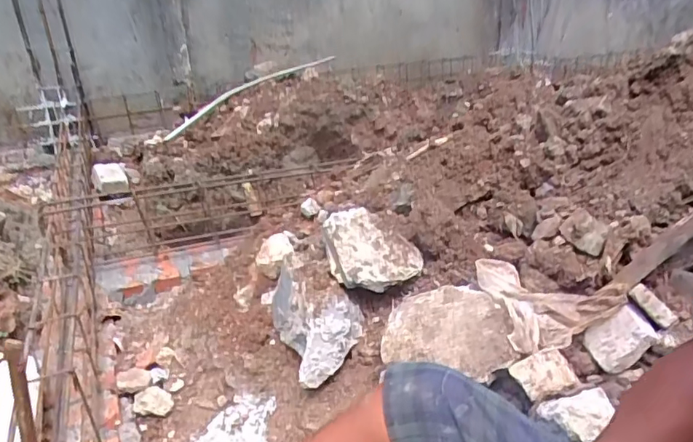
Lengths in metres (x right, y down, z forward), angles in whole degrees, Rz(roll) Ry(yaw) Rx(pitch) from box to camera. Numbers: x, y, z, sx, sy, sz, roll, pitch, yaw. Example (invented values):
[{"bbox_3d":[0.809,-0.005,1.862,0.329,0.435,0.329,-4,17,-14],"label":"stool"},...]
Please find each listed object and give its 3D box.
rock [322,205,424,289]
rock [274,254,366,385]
[{"bbox_3d":[0.046,0.057,1.001,0.165,0.085,0.170,2,57,-3],"label":"rock"},{"bbox_3d":[-0.060,0.158,1.004,0.131,0.136,0.231,-12,27,-19],"label":"rock"}]

